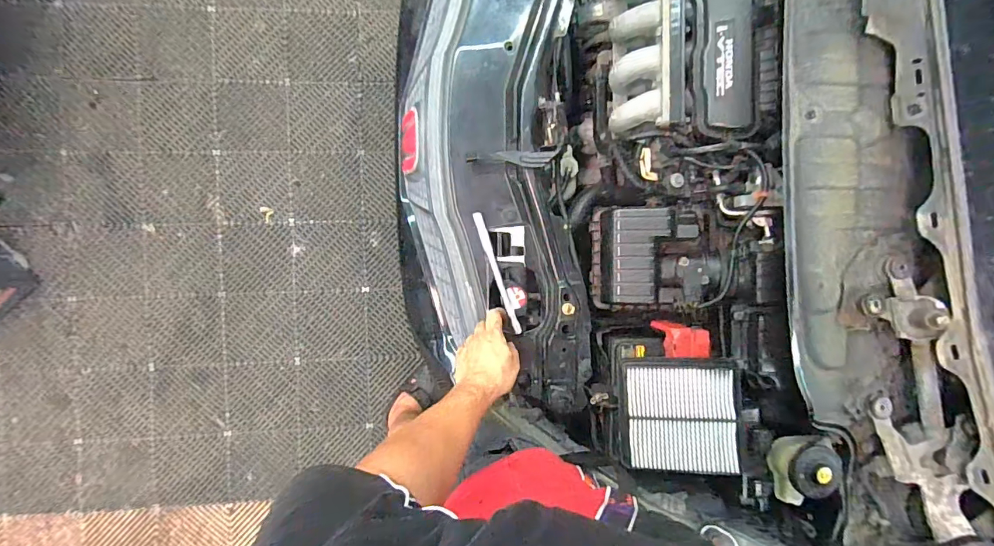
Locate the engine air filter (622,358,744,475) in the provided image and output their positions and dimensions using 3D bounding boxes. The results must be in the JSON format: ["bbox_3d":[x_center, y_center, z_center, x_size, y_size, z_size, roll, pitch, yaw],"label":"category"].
[{"bbox_3d":[0.269,0.204,0.673,0.162,0.034,0.157,-2,76,19],"label":"engine air filter"}]

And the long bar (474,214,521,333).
[{"bbox_3d":[0.000,0.000,0.747,0.016,0.014,0.202,-19,88,-4],"label":"long bar"}]

